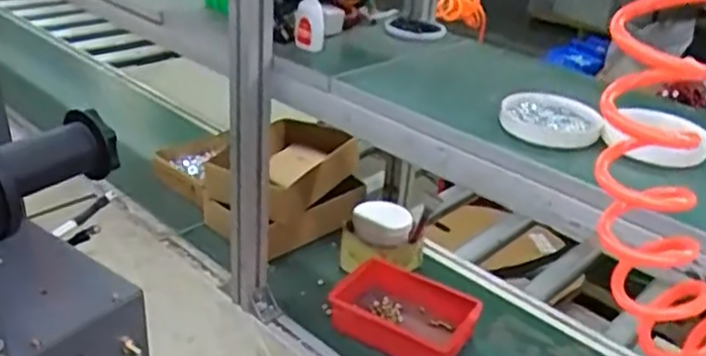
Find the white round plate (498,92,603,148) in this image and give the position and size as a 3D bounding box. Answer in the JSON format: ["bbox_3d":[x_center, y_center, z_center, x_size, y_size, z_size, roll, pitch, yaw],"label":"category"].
[{"bbox_3d":[0.223,-0.067,0.745,0.102,0.022,0.117,17,30,22],"label":"white round plate"}]

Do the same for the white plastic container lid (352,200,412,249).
[{"bbox_3d":[0.051,0.075,1.128,0.096,0.036,0.088,3,28,-2],"label":"white plastic container lid"}]

